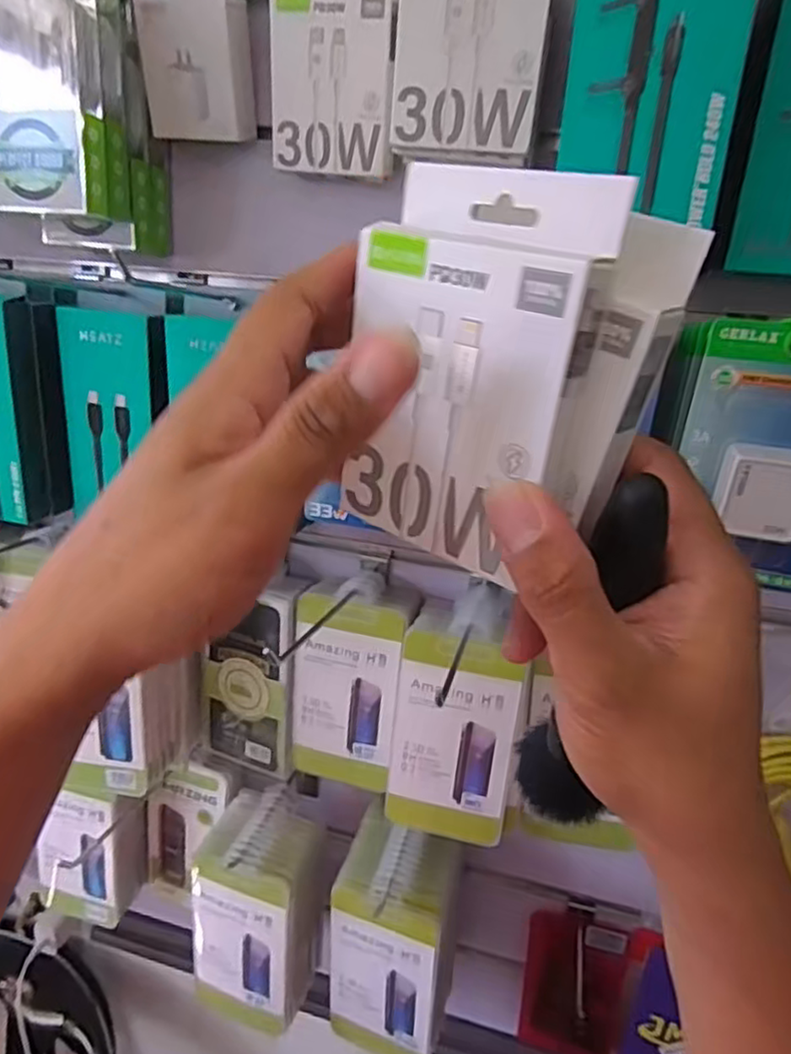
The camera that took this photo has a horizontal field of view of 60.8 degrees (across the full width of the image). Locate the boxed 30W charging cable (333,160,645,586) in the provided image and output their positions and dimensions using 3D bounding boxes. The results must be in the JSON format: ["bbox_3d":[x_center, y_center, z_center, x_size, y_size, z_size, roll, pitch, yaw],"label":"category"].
[{"bbox_3d":[0.023,-0.050,0.218,0.082,0.118,0.023,19,24,36],"label":"boxed 30W charging cable"}]

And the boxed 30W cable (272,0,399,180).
[{"bbox_3d":[-0.038,-0.301,0.445,0.086,0.121,0.024,12,29,15],"label":"boxed 30W cable"}]

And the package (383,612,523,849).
[{"bbox_3d":[0.043,0.151,0.499,0.089,0.179,0.016,8,20,11],"label":"package"}]

